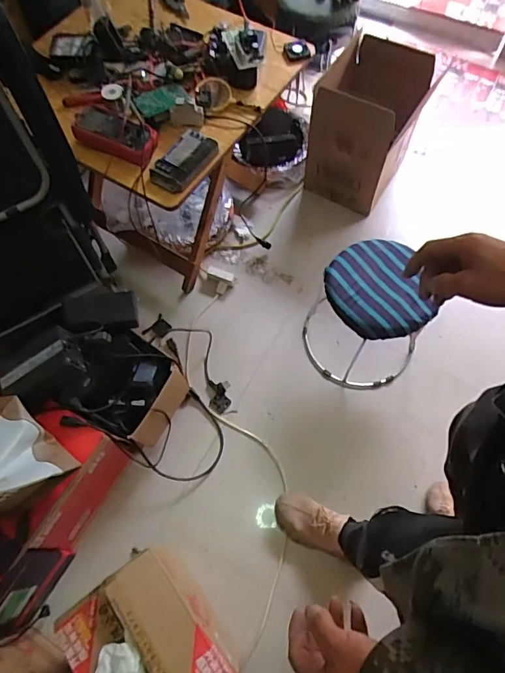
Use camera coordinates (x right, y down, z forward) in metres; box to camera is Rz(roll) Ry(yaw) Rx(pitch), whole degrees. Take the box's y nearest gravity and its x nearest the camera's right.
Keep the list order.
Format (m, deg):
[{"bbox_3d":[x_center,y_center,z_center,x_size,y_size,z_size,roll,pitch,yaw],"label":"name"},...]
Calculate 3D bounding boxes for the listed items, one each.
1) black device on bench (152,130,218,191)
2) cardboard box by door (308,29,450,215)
[{"bbox_3d":[-0.155,-0.401,1.045,0.092,0.050,0.165,29,68,14],"label":"black device on bench"},{"bbox_3d":[0.395,-0.751,1.619,0.296,0.415,0.441,26,67,12],"label":"cardboard box by door"}]

